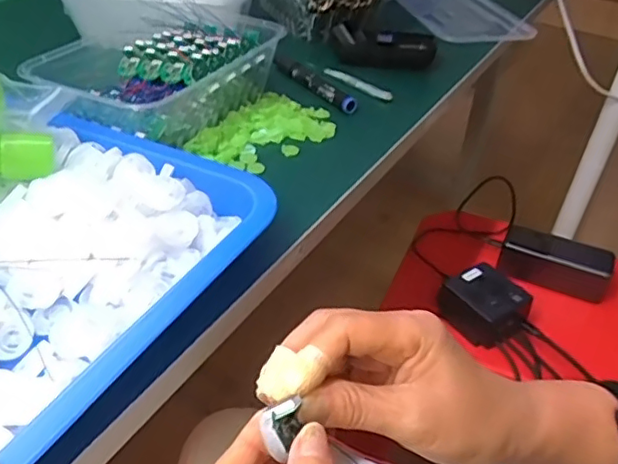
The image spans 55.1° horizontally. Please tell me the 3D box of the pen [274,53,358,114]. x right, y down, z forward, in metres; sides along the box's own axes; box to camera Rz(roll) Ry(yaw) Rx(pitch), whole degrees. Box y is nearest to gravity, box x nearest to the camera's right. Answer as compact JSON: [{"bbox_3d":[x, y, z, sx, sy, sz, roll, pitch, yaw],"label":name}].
[{"bbox_3d":[0.004,-0.151,0.591,0.014,0.018,0.131,-20,44,-28],"label":"pen"}]

